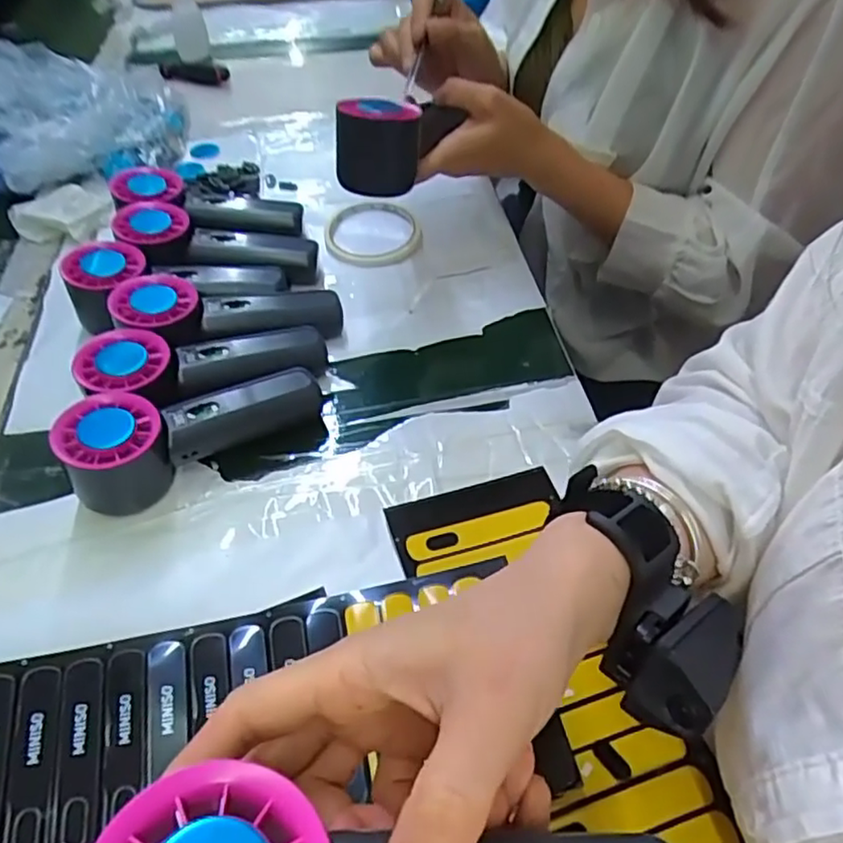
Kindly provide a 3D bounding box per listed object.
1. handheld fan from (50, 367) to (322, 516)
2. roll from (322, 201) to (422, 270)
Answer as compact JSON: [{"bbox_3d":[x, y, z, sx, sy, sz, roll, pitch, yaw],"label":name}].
[{"bbox_3d":[-0.138,0.008,0.403,0.156,0.055,0.064,-23,52,-33],"label":"handheld fan"},{"bbox_3d":[-0.043,-0.171,0.575,0.085,0.012,0.089,0,49,1],"label":"roll"}]

